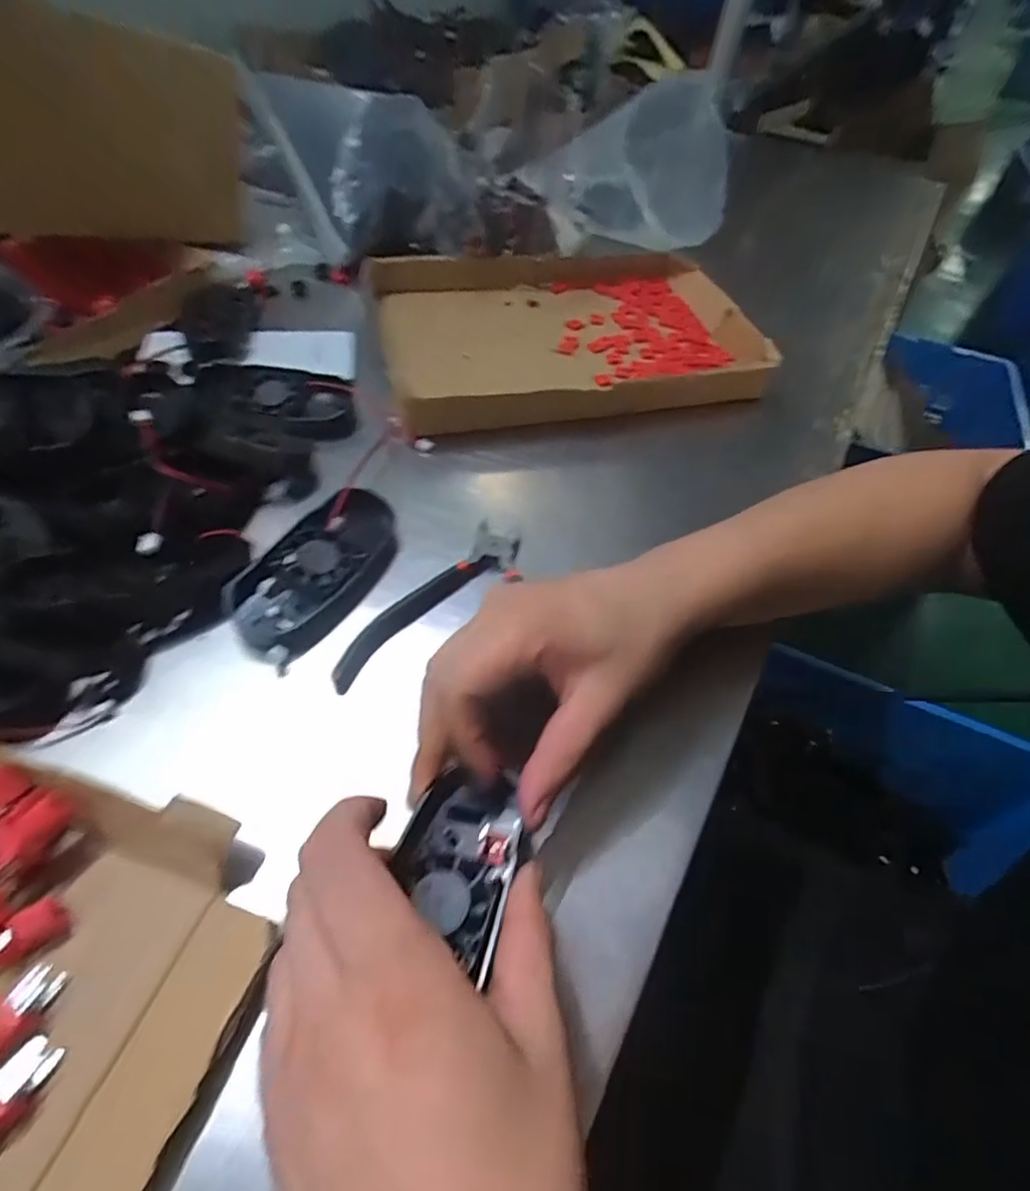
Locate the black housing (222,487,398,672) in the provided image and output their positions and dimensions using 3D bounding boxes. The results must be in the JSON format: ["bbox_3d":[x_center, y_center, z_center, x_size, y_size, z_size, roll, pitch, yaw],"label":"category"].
[{"bbox_3d":[-0.112,-0.016,0.346,0.056,0.020,0.115,29,55,17],"label":"black housing"}]

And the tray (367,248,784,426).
[{"bbox_3d":[0.045,-0.237,0.529,0.318,0.036,0.235,-11,54,-14],"label":"tray"}]

